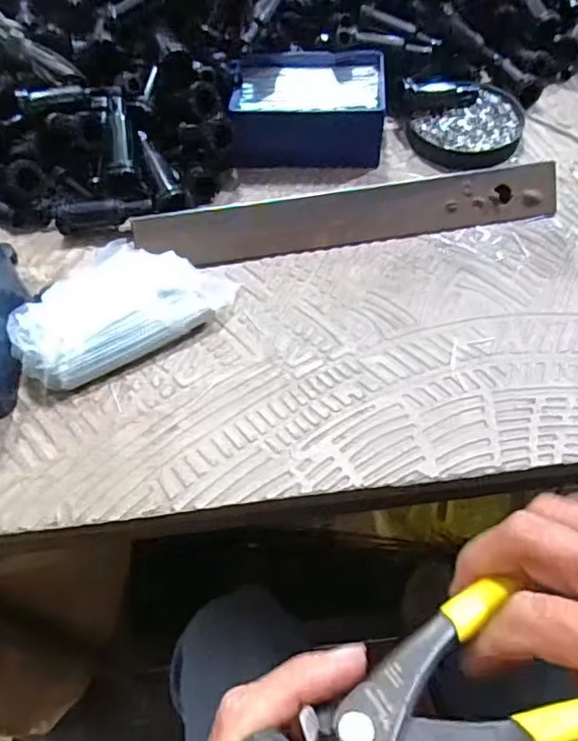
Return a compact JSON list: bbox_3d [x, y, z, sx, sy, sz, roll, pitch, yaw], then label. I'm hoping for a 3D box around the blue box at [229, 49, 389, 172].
[{"bbox_3d":[0.015,-0.198,0.466,0.112,0.045,0.082,4,58,5],"label":"blue box"}]

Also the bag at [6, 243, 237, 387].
[{"bbox_3d":[-0.099,-0.039,0.371,0.127,0.032,0.062,-28,61,-15],"label":"bag"}]

